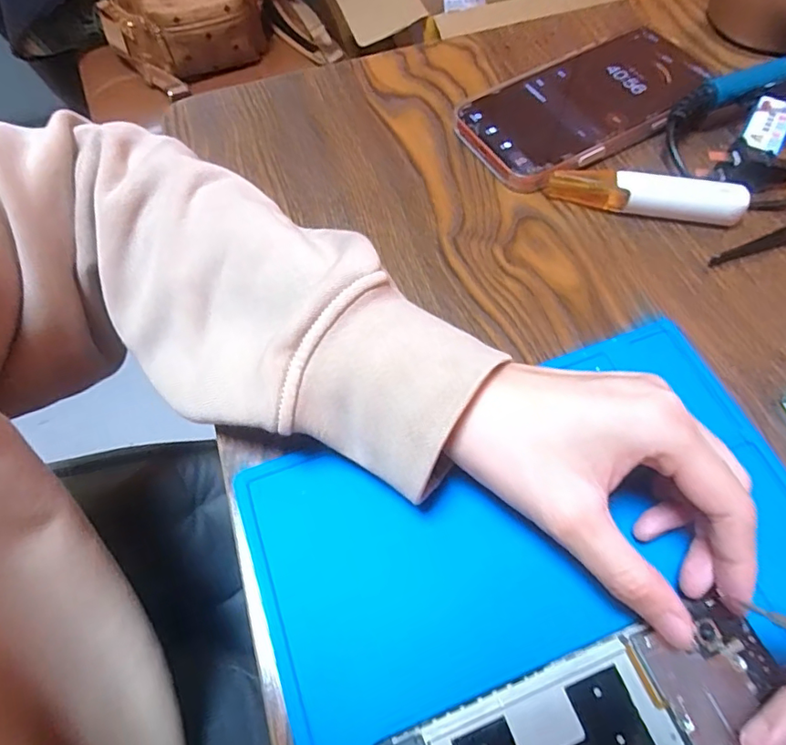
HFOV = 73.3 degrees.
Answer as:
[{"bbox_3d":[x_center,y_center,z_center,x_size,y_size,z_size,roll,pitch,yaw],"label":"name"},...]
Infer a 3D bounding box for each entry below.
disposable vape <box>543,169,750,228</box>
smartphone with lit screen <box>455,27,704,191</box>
[{"bbox_3d":[0.142,-0.100,0.300,0.105,0.020,0.017,8,63,6],"label":"disposable vape"},{"bbox_3d":[0.122,-0.173,0.340,0.160,0.015,0.087,-32,66,-14],"label":"smartphone with lit screen"}]

